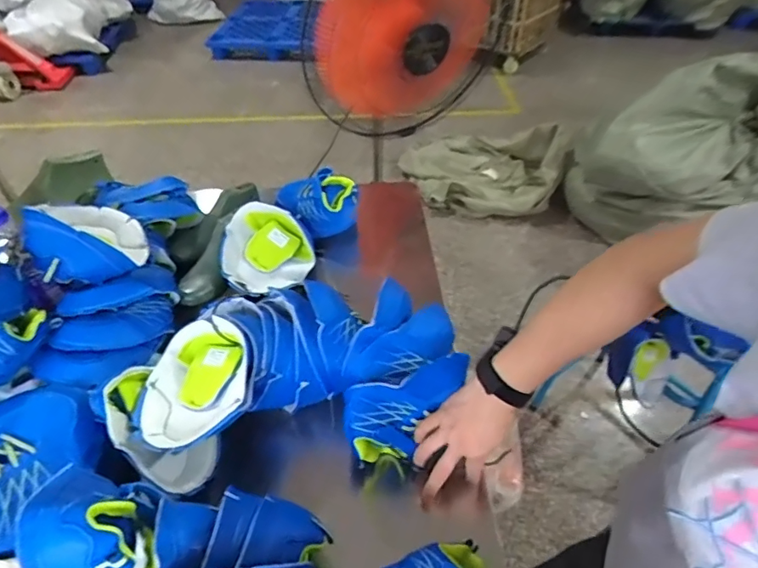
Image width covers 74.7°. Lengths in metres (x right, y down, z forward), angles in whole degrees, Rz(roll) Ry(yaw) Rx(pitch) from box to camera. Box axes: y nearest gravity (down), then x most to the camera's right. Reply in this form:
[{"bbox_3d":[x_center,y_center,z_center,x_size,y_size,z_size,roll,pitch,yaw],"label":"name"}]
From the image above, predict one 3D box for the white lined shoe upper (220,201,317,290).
[{"bbox_3d":[-0.194,-0.059,0.873,0.152,0.077,0.160,-5,43,-5],"label":"white lined shoe upper"}]

